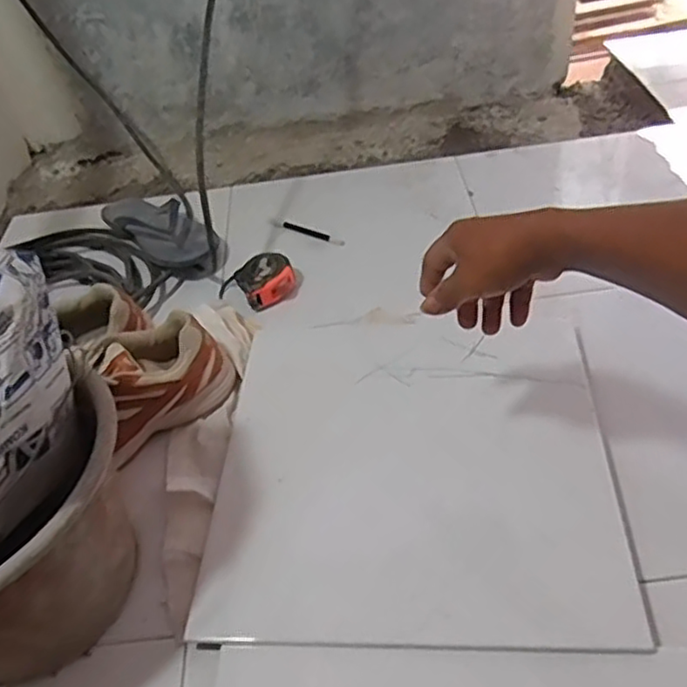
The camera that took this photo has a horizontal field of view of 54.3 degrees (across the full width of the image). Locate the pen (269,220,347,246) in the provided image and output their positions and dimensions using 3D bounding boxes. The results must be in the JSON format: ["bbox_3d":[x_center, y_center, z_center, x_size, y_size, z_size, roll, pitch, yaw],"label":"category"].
[{"bbox_3d":[-0.059,-0.180,1.078,0.147,0.005,0.014,24,52,27],"label":"pen"}]

